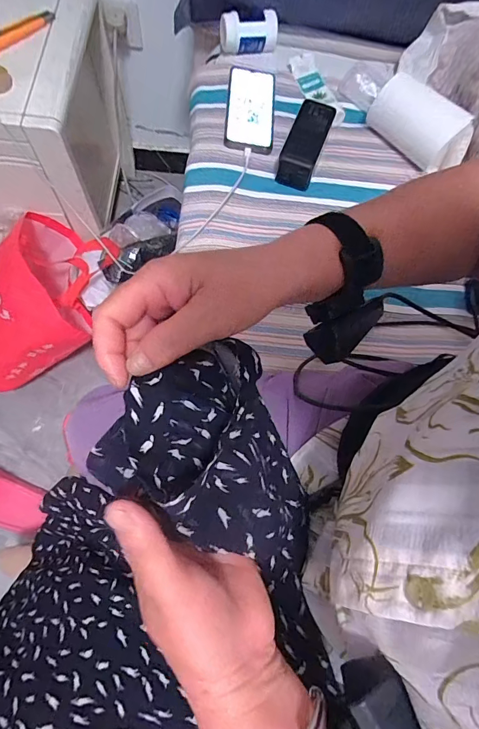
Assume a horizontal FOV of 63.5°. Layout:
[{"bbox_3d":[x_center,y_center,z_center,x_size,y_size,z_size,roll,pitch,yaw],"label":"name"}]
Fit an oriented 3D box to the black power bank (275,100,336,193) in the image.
[{"bbox_3d":[0.103,-0.336,0.594,0.054,0.054,0.133,21,71,2],"label":"black power bank"}]

